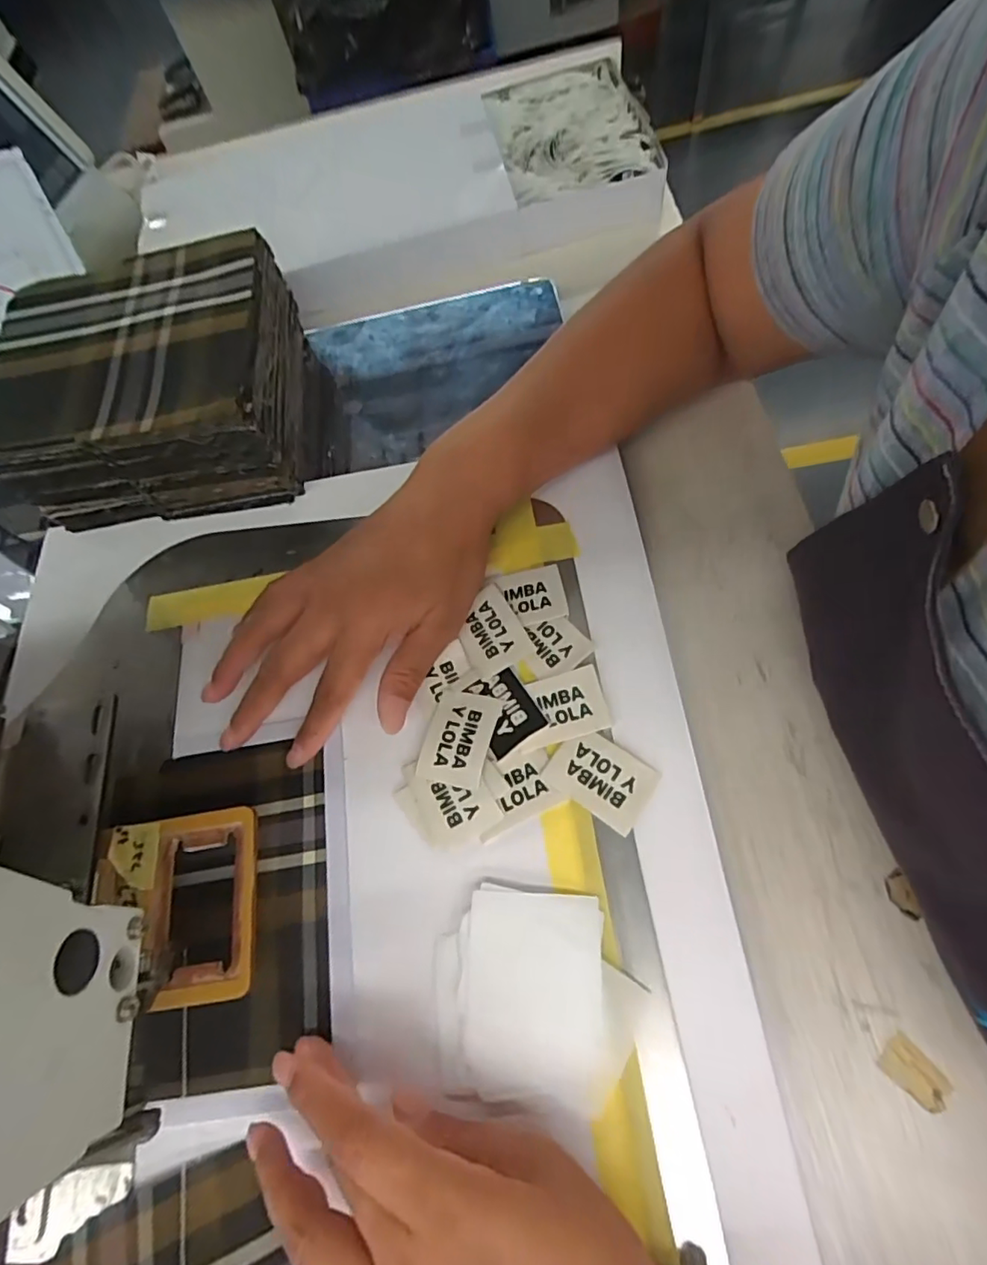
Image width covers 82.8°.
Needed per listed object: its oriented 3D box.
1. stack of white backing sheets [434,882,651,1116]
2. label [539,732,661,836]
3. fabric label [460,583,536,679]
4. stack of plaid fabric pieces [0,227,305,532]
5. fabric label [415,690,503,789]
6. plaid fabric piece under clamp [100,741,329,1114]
[{"bbox_3d":[0.018,0.154,0.240,0.086,0.010,0.078,2,67,4],"label":"stack of white backing sheets"},{"bbox_3d":[0.053,0.071,0.274,0.048,0.004,0.034,31,75,17],"label":"label"},{"bbox_3d":[-0.003,-0.002,0.307,0.032,0.004,0.047,-25,68,-8],"label":"fabric label"},{"bbox_3d":[-0.214,-0.157,0.361,0.170,0.087,0.152,-7,66,1],"label":"stack of plaid fabric pieces"},{"bbox_3d":[-0.018,0.053,0.288,0.033,0.005,0.047,14,68,9],"label":"fabric label"},{"bbox_3d":[-0.137,0.135,0.277,0.116,0.011,0.150,-12,68,3],"label":"plaid fabric piece under clamp"}]

